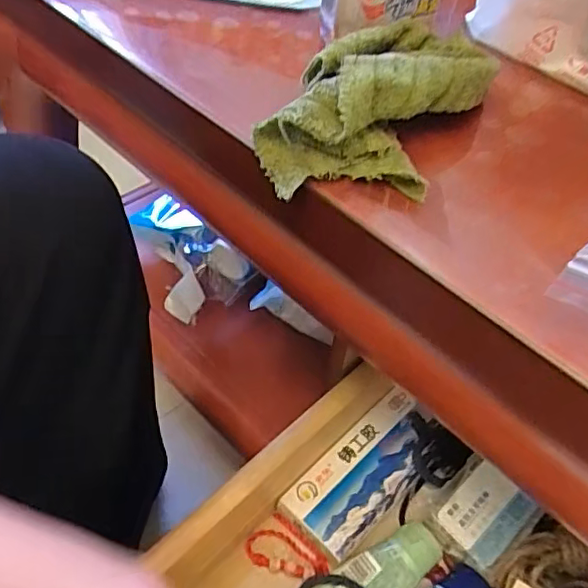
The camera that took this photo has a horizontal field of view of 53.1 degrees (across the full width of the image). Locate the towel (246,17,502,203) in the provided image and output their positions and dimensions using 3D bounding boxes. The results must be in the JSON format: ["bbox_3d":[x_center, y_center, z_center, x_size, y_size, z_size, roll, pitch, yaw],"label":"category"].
[{"bbox_3d":[0.047,-0.102,0.308,0.082,0.044,0.134,27,52,16],"label":"towel"}]

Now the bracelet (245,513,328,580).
[{"bbox_3d":[-0.006,0.191,0.430,0.039,0.014,0.055,-32,59,-29],"label":"bracelet"}]

